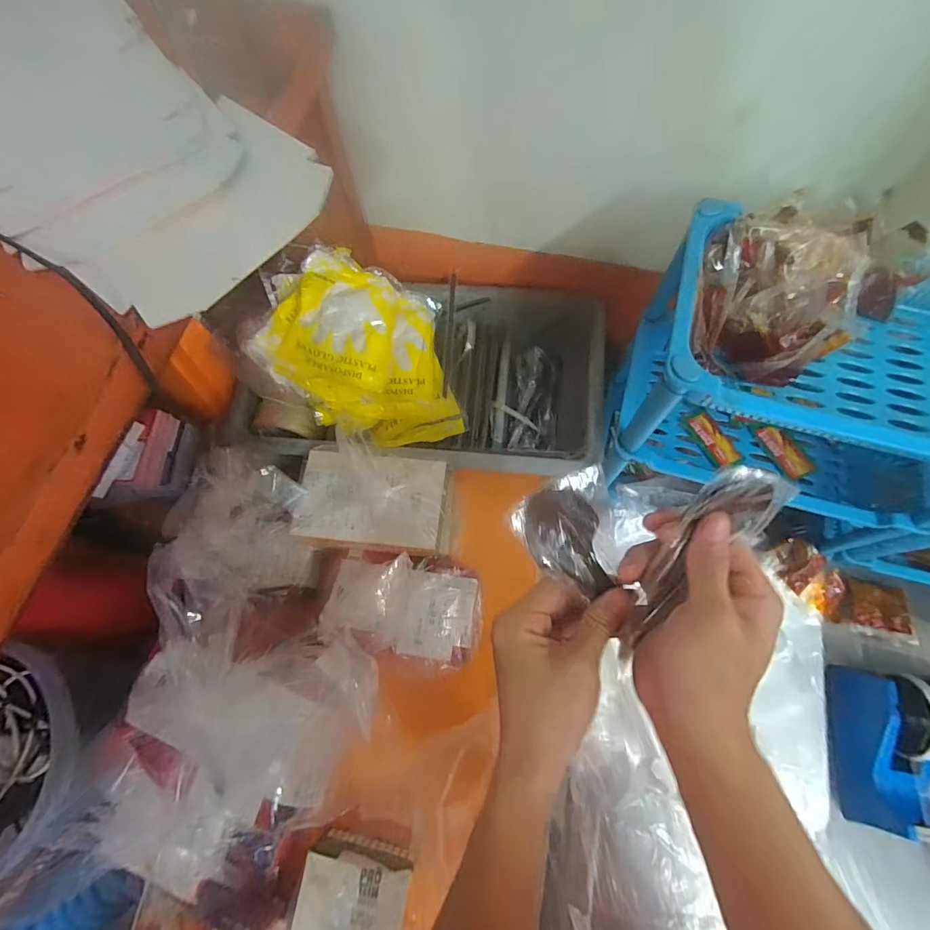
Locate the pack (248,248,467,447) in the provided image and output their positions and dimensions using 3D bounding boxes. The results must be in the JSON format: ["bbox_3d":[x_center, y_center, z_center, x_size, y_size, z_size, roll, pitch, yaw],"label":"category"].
[{"bbox_3d":[-0.129,-0.156,0.631,0.274,0.070,0.232,15,71,-14],"label":"pack"}]

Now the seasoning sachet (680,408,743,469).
[{"bbox_3d":[0.285,-0.030,0.516,0.036,0.009,0.073,-25,70,-8],"label":"seasoning sachet"}]

